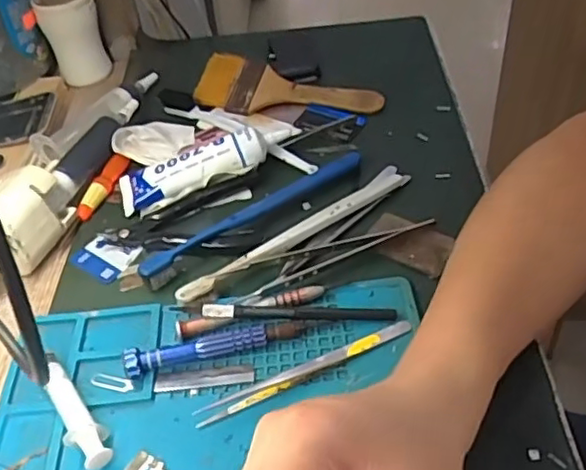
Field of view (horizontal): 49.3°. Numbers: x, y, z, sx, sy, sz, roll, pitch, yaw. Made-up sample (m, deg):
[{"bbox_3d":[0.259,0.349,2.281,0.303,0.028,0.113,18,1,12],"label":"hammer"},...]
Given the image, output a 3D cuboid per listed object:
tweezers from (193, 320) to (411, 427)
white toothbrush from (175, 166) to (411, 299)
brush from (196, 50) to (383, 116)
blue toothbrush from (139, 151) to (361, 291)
[{"bbox_3d":[0.008,0.076,0.364,0.132,0.009,0.010,-22,46,-13],"label":"tweezers"},{"bbox_3d":[0.006,-0.004,0.440,0.190,0.009,0.021,-32,49,-22],"label":"white toothbrush"},{"bbox_3d":[-0.003,-0.132,0.562,0.161,0.025,0.057,7,47,15],"label":"brush"},{"bbox_3d":[-0.027,-0.020,0.454,0.184,0.015,0.027,-31,49,-22],"label":"blue toothbrush"}]

